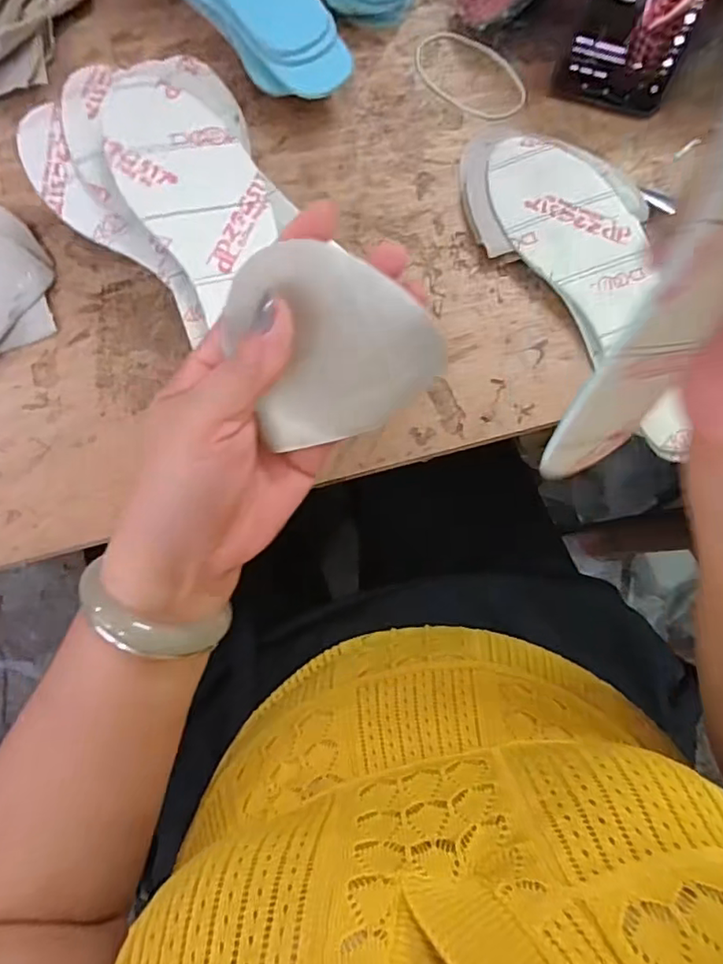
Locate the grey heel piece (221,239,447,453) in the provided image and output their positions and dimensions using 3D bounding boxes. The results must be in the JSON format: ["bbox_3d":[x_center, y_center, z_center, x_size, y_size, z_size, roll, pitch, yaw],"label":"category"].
[{"bbox_3d":[-0.008,-0.058,0.238,0.081,0.004,0.078,-22,115,-7],"label":"grey heel piece"}]

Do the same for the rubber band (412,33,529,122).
[{"bbox_3d":[0.079,-0.293,0.415,0.091,0.005,0.055,42,82,6],"label":"rubber band"}]

